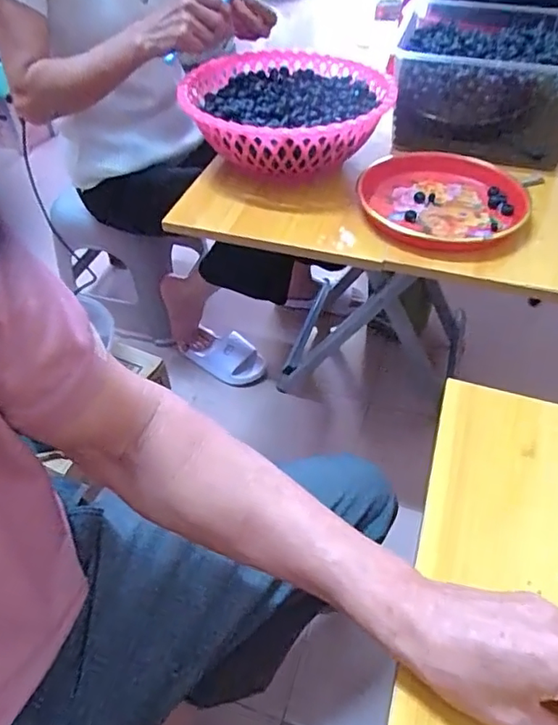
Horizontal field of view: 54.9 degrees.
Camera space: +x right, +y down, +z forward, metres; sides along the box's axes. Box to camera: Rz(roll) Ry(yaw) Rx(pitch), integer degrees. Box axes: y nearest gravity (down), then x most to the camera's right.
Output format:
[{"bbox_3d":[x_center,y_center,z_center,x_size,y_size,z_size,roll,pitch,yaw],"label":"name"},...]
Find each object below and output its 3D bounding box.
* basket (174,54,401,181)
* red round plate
[{"bbox_3d":[0.013,-0.370,0.785,0.283,0.084,0.287,0,46,0],"label":"basket"},{"bbox_3d":[0.217,-0.217,0.719,0.212,0.032,0.205,0,46,0],"label":"red round plate"}]

